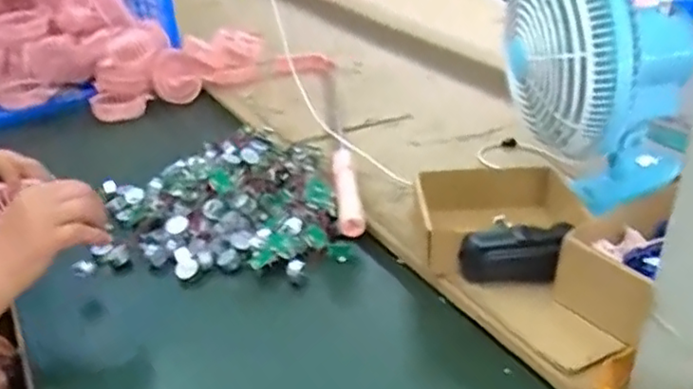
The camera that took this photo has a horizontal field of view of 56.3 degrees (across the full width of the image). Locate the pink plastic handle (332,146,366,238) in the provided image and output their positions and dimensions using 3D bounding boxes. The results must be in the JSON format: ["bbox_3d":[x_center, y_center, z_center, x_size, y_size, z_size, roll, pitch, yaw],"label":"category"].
[{"bbox_3d":[0.000,-0.004,0.771,0.027,0.028,0.165,-4,29,-3],"label":"pink plastic handle"}]

